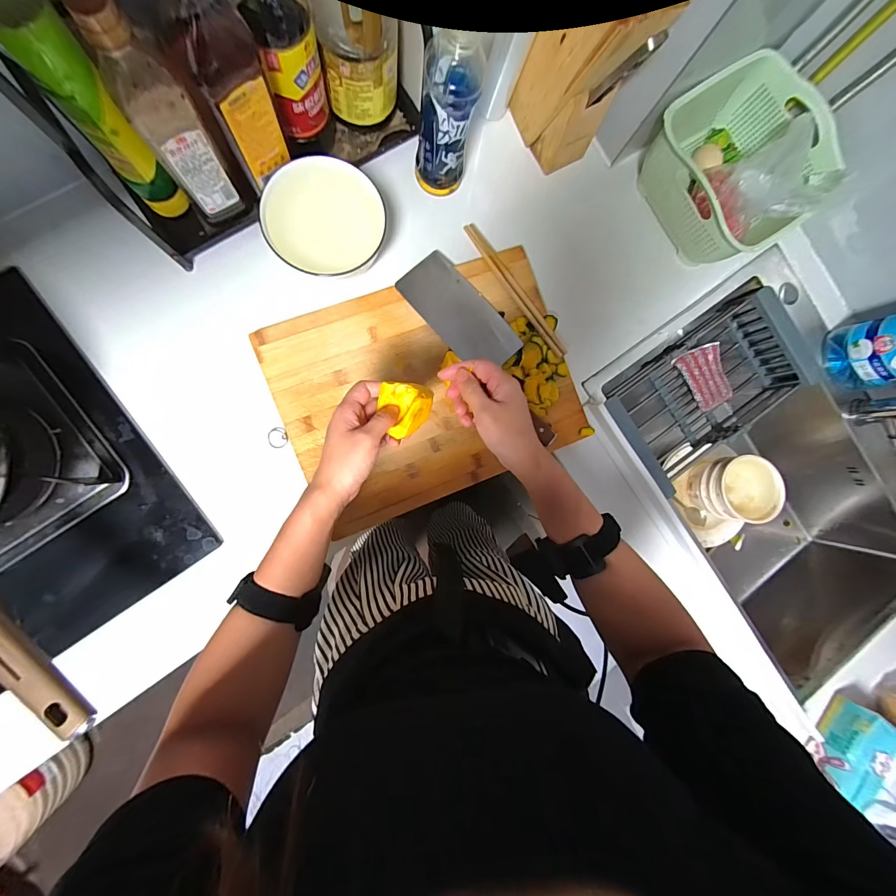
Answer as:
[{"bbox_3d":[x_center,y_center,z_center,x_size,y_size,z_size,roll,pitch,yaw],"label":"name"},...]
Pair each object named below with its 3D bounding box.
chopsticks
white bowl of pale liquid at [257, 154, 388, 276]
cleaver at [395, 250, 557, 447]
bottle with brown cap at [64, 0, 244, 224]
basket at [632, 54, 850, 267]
[{"bbox_3d":[0.101,-0.232,0.559,0.022,0.006,0.231,-37,94,-8],"label":"chopsticks"},{"bbox_3d":[-0.159,-0.301,0.501,0.141,0.059,0.128,3,88,-8],"label":"white bowl of pale liquid"},{"bbox_3d":[0.061,-0.146,0.543,0.085,0.033,0.303,-42,95,-7],"label":"cleaver"},{"bbox_3d":[-0.283,-0.327,0.381,0.054,0.226,0.055,-38,94,-8],"label":"bottle with brown cap"},{"bbox_3d":[0.420,-0.411,0.569,0.216,0.117,0.222,-39,94,-8],"label":"basket"}]

